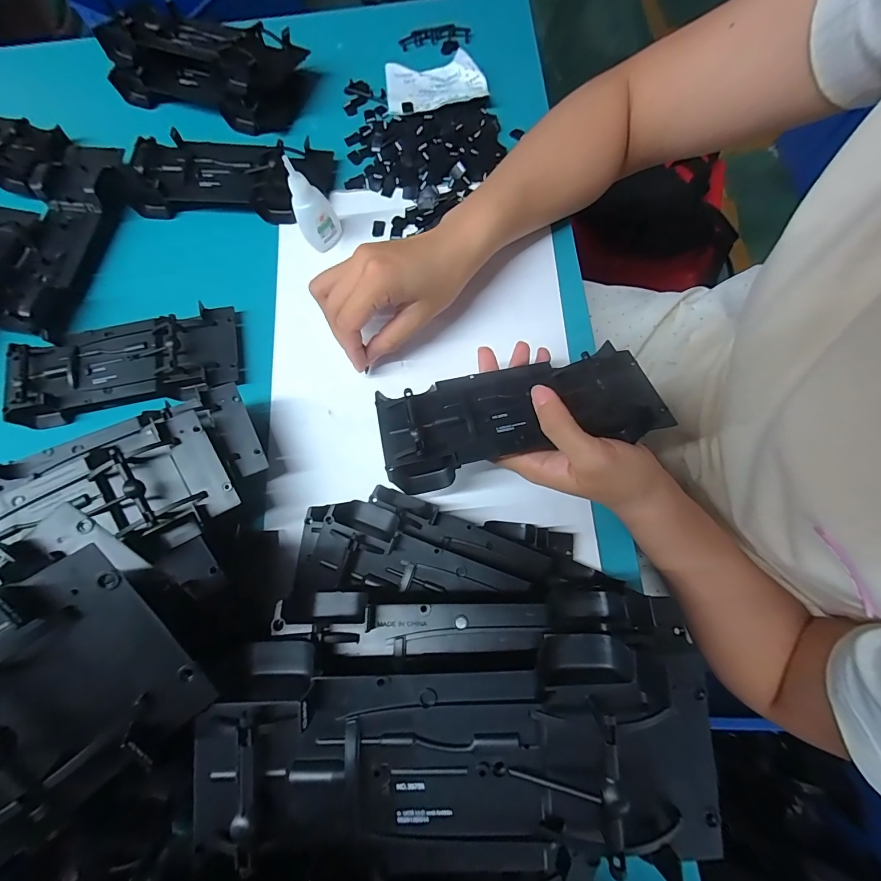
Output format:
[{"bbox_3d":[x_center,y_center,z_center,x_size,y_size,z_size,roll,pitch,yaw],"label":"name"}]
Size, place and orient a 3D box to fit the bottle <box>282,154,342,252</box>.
[{"bbox_3d":[-0.109,-0.201,0.323,0.032,0.072,0.028,-19,76,-3],"label":"bottle"}]

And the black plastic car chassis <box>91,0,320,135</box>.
[{"bbox_3d":[-0.236,-0.387,0.383,0.198,0.046,0.095,20,78,7],"label":"black plastic car chassis"}]

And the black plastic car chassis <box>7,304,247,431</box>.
[{"bbox_3d":[-0.270,-0.066,0.326,0.188,0.027,0.069,-12,76,-1],"label":"black plastic car chassis"}]

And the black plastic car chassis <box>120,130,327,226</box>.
[{"bbox_3d":[-0.204,-0.252,0.361,0.186,0.029,0.070,2,76,2],"label":"black plastic car chassis"}]

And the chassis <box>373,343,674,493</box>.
[{"bbox_3d":[0.056,-0.021,0.261,0.192,0.027,0.071,-14,76,-5],"label":"chassis"}]

